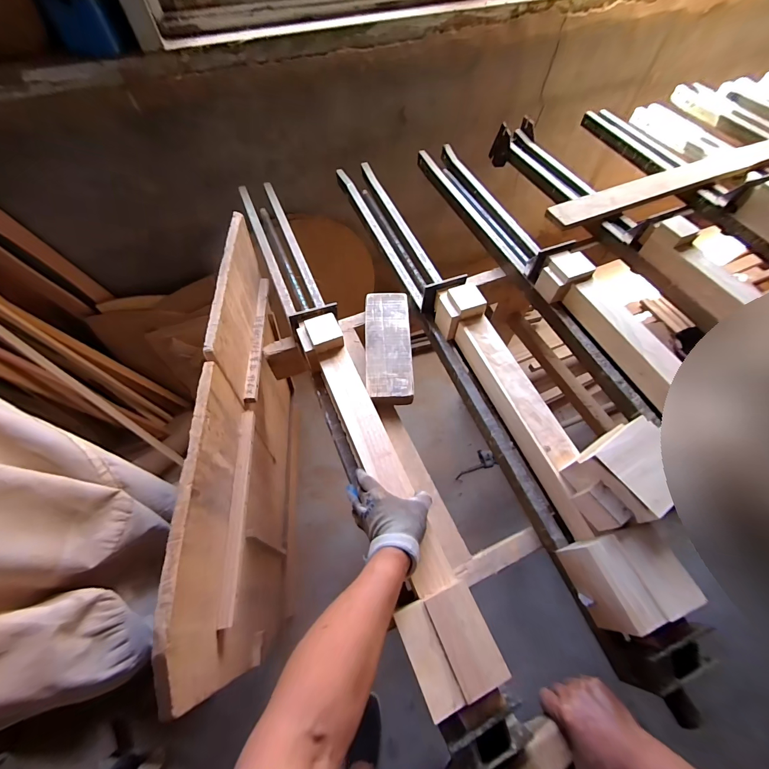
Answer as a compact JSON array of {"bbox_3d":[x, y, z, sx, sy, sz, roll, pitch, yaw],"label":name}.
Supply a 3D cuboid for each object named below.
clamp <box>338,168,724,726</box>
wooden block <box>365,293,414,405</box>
[{"bbox_3d":[0.170,-0.119,0.803,0.110,0.133,1.462,-19,61,-11],"label":"clamp"},{"bbox_3d":[0.010,-0.099,0.856,0.115,0.047,0.317,-1,59,-1],"label":"wooden block"}]

